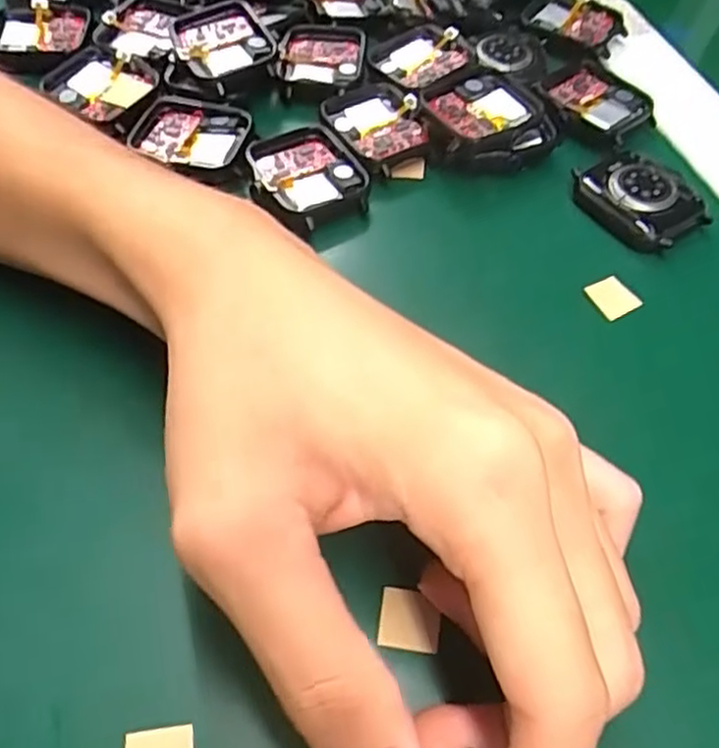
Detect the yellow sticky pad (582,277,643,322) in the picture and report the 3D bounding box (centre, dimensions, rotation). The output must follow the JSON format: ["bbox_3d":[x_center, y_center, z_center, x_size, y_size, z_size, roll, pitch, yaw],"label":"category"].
[{"bbox_3d":[0.088,-0.027,0.250,0.014,0.004,0.015,-29,63,-20],"label":"yellow sticky pad"}]

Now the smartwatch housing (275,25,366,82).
[{"bbox_3d":[-0.017,-0.138,0.309,0.039,0.008,0.036,-4,58,-6],"label":"smartwatch housing"}]

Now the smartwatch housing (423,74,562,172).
[{"bbox_3d":[0.054,-0.101,0.284,0.051,0.012,0.039,-19,60,-15],"label":"smartwatch housing"}]

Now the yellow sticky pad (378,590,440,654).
[{"bbox_3d":[0.013,0.063,0.185,0.015,0.004,0.015,7,57,1],"label":"yellow sticky pad"}]

